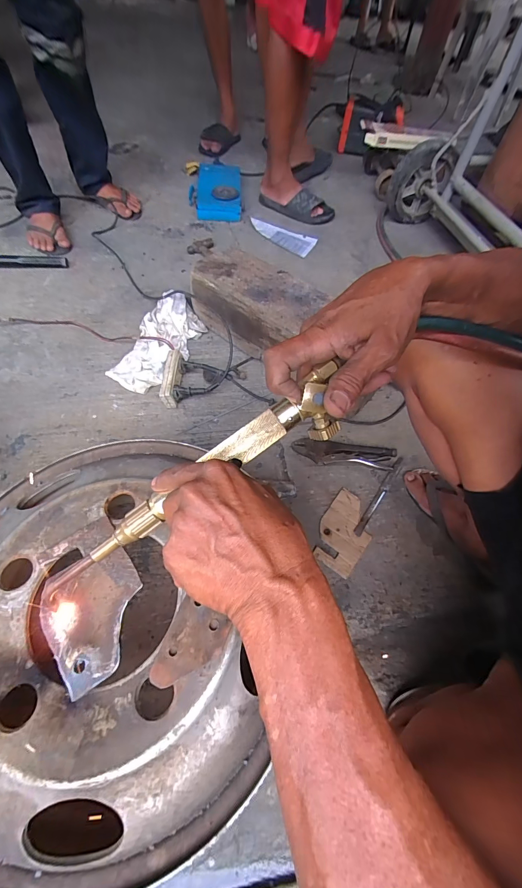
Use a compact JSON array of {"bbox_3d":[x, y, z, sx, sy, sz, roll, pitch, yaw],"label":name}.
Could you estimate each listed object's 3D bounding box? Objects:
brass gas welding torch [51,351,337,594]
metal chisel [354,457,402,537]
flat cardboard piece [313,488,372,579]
[{"bbox_3d":[-0.050,0.033,0.281,0.292,0.056,0.045,-35,66,0],"label":"brass gas welding torch"},{"bbox_3d":[0.236,0.096,0.652,0.015,0.008,0.206,34,63,16],"label":"metal chisel"},{"bbox_3d":[0.153,0.159,0.609,0.089,0.008,0.143,34,63,16],"label":"flat cardboard piece"}]

